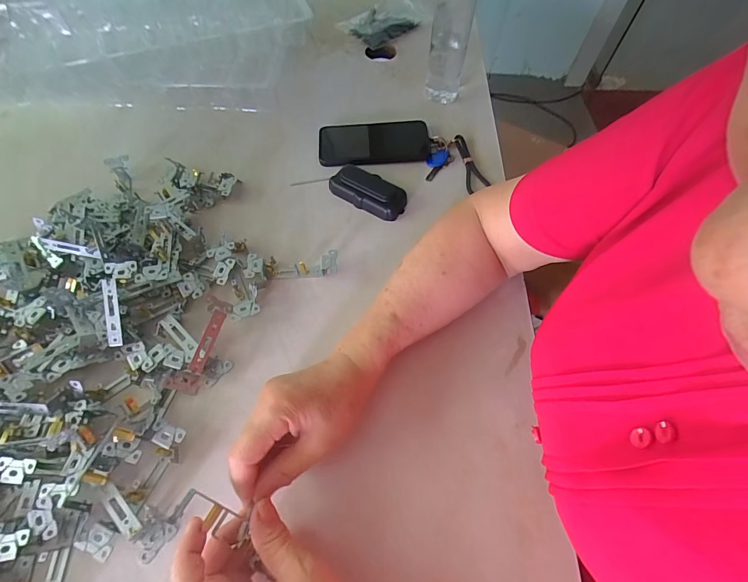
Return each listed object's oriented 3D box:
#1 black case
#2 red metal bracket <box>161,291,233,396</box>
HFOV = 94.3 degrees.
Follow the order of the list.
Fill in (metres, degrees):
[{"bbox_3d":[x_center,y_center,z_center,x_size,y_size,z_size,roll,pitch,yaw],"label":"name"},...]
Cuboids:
[{"bbox_3d":[-0.007,-0.138,0.478,0.106,0.025,0.053,33,66,16],"label":"black case"},{"bbox_3d":[-0.183,0.055,0.371,0.033,0.028,0.104,13,58,5],"label":"red metal bracket"}]

